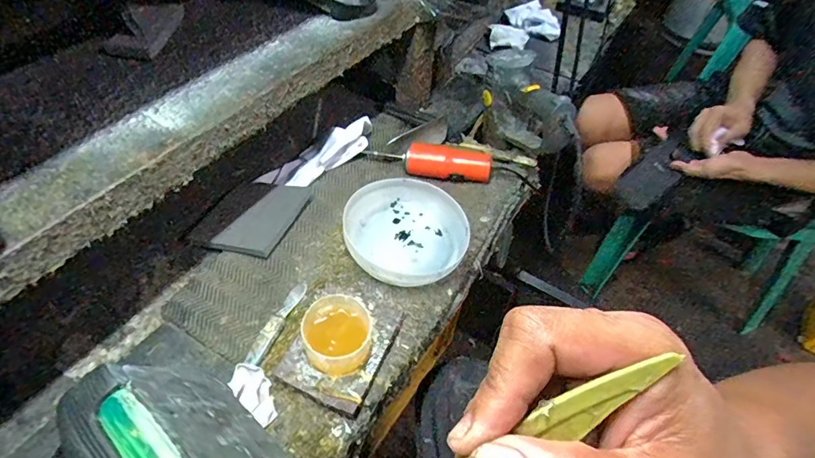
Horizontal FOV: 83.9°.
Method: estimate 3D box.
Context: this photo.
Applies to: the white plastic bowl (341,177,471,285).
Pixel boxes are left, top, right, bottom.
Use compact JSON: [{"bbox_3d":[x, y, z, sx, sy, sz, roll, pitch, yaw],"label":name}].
[{"bbox_3d":[-0.003,0.004,0.563,0.148,0.047,0.148,3,49,-3],"label":"white plastic bowl"}]

